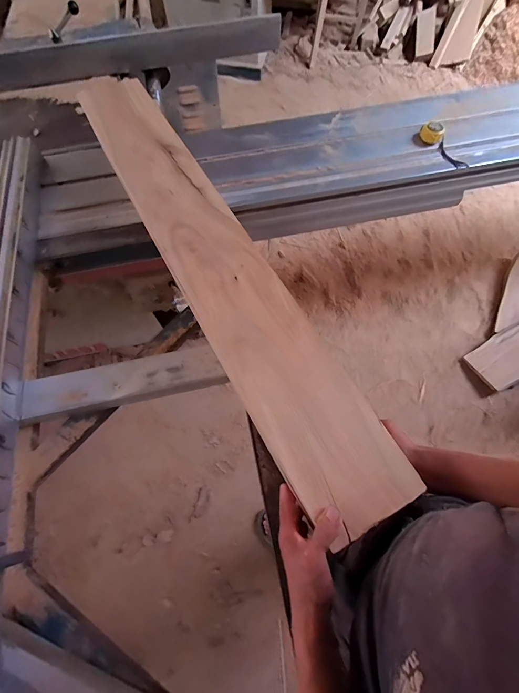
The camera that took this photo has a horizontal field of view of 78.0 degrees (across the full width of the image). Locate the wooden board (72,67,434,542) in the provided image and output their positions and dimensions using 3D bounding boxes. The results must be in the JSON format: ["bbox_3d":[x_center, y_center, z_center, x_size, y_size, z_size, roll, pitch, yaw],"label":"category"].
[{"bbox_3d":[-0.100,-0.184,0.583,0.153,0.023,1.008,-28,69,-11],"label":"wooden board"}]

